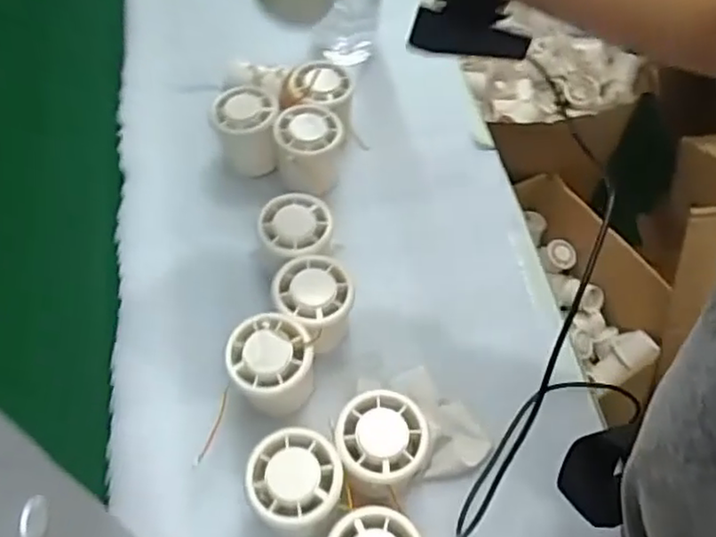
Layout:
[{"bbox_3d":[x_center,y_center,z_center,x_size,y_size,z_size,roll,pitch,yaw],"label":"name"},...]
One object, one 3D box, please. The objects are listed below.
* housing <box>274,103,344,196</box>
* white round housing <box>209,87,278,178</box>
[{"bbox_3d":[-0.041,-0.097,0.553,0.052,0.063,0.059,2,56,-2],"label":"housing"},{"bbox_3d":[-0.094,-0.116,0.563,0.050,0.056,0.051,1,56,-2],"label":"white round housing"}]

